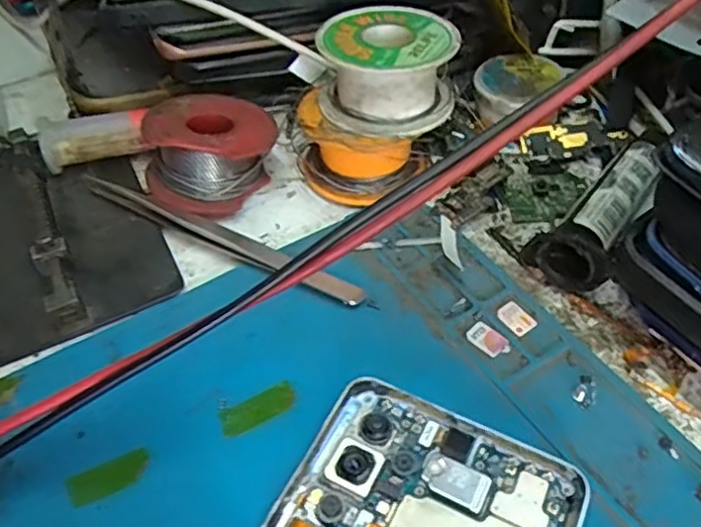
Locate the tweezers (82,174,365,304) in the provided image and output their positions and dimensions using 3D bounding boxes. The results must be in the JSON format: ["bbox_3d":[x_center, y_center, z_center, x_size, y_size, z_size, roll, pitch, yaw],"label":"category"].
[{"bbox_3d":[-0.053,-0.011,0.245,0.132,0.006,0.009,23,53,22],"label":"tweezers"}]

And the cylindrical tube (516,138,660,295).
[{"bbox_3d":[0.091,-0.016,0.229,0.026,0.024,0.063,30,56,27],"label":"cylindrical tube"}]

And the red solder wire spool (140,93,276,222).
[{"bbox_3d":[-0.058,-0.046,0.257,0.052,0.034,0.047,-15,49,-10],"label":"red solder wire spool"}]

